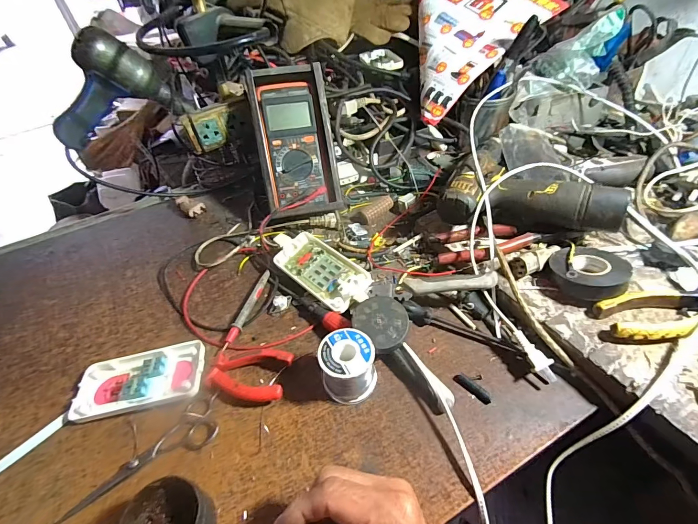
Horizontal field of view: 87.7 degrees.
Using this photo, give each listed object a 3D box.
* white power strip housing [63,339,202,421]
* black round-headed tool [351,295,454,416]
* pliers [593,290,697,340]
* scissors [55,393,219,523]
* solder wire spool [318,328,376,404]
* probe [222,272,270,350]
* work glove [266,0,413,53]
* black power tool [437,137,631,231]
[{"bbox_3d":[-0.213,0.119,0.371,0.126,0.019,0.063,-12,45,-3],"label":"white power strip housing"},{"bbox_3d":[0.055,0.090,0.366,0.046,0.031,0.126,-31,63,-10],"label":"black round-headed tool"},{"bbox_3d":[0.328,0.046,0.352,0.159,0.024,0.053,-9,45,-1],"label":"pliers"},{"bbox_3d":[-0.178,0.176,0.323,0.143,0.005,0.042,-36,52,-25],"label":"scissors"},{"bbox_3d":[-0.001,0.101,0.353,0.051,0.049,0.054,-4,45,4],"label":"solder wire spool"},{"bbox_3d":[-0.122,0.057,0.441,0.011,0.016,0.116,7,47,14],"label":"probe"},{"bbox_3d":[-0.034,-0.474,0.656,0.298,0.093,0.182,-20,90,-29],"label":"work glove"},{"bbox_3d":[0.229,-0.110,0.471,0.192,0.071,0.186,12,49,19],"label":"black power tool"}]

